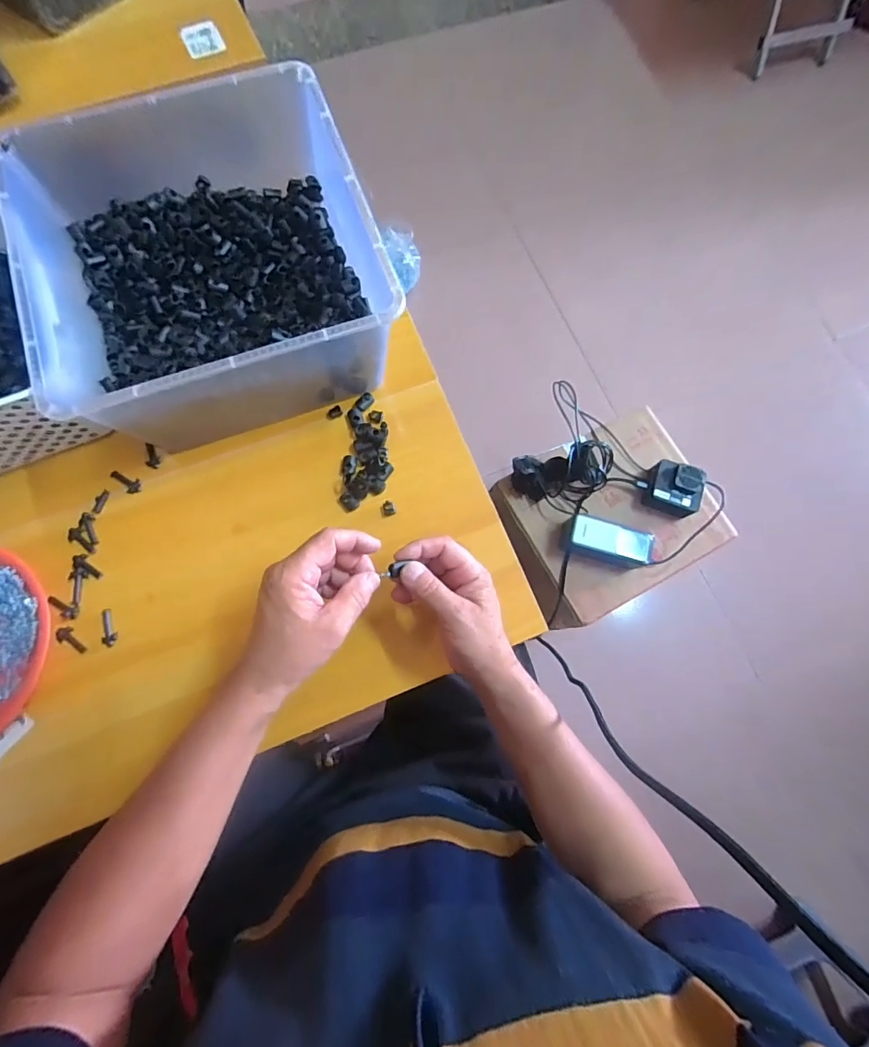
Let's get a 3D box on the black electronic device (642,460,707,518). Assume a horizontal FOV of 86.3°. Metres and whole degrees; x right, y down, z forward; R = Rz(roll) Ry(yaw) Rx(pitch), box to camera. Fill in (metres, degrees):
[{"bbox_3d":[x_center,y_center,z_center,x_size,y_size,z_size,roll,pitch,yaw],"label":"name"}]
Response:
[{"bbox_3d":[0.390,-0.059,0.755,0.084,0.053,0.074,17,76,2],"label":"black electronic device"}]

